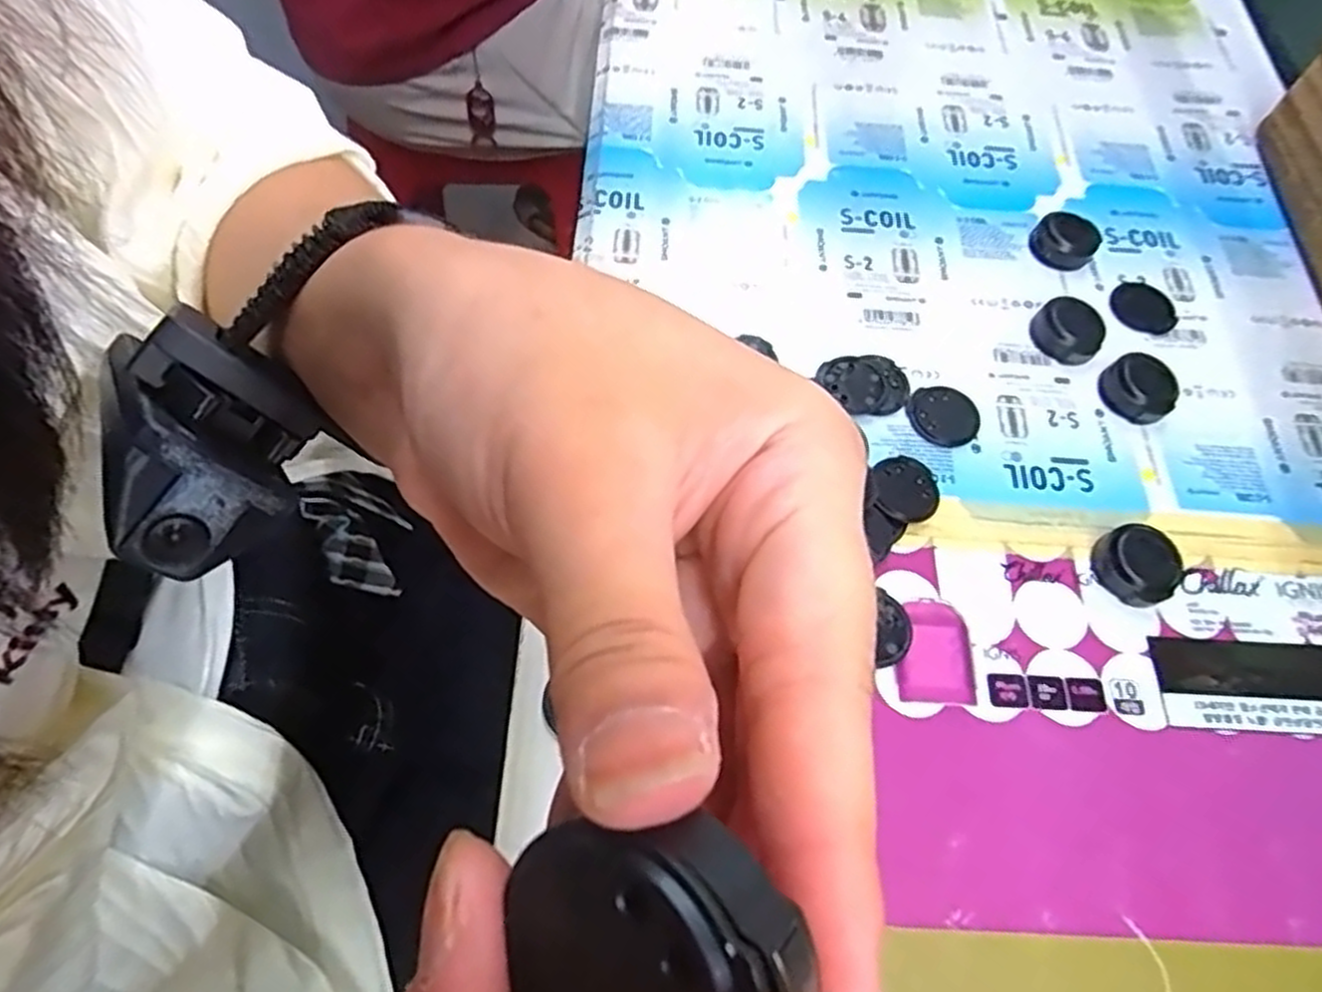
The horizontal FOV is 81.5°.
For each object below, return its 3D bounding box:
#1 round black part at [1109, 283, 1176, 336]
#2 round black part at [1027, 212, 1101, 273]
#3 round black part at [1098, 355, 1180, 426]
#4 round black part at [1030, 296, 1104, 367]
[{"bbox_3d":[0.231,-0.090,0.367,0.031,0.004,0.030,1,63,-2],"label":"round black part"},{"bbox_3d":[0.198,-0.126,0.377,0.031,0.013,0.031,1,63,-2],"label":"round black part"},{"bbox_3d":[0.210,-0.048,0.337,0.028,0.012,0.030,1,63,-2],"label":"round black part"},{"bbox_3d":[0.186,-0.074,0.349,0.026,0.013,0.031,-6,64,-6],"label":"round black part"}]

